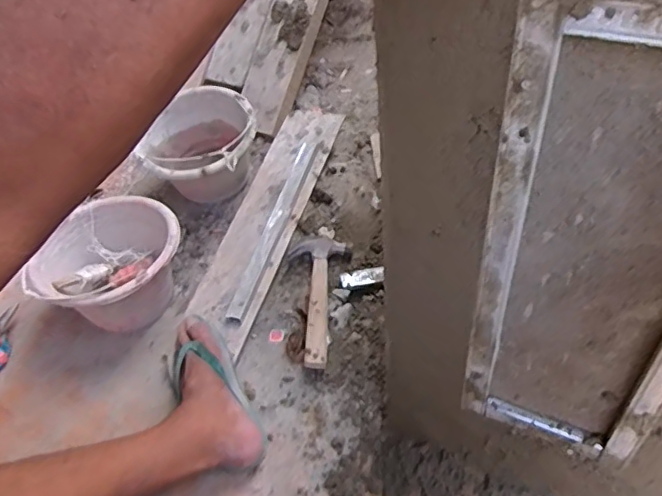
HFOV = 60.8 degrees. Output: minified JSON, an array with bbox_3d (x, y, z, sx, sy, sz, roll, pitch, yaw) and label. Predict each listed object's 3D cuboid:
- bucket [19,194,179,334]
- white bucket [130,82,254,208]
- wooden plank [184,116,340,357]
[{"bbox_3d":[-0.398,0.047,1.048,0.255,0.168,0.245,-3,46,3],"label":"bucket"},{"bbox_3d":[-0.270,-0.194,1.181,0.235,0.162,0.237,-3,46,3],"label":"white bucket"},{"bbox_3d":[-0.128,-0.071,1.125,0.133,0.032,0.556,12,61,18],"label":"wooden plank"}]

